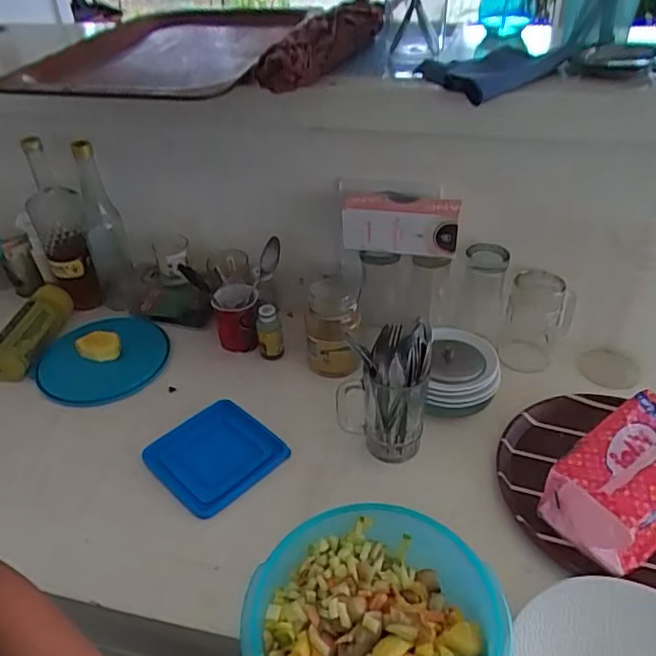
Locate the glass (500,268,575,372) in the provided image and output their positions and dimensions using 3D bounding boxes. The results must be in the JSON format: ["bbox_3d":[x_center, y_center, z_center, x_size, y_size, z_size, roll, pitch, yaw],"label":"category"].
[{"bbox_3d":[0.301,-0.012,0.841,0.087,0.154,0.076,13,41,20],"label":"glass"}]

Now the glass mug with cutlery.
[{"bbox_3d":[0.066,0.074,0.699,0.103,0.166,0.073,3,38,8],"label":"glass mug with cutlery"}]

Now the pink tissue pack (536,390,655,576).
[{"bbox_3d":[0.330,0.165,0.633,0.189,0.081,0.116,-28,44,-28],"label":"pink tissue pack"}]

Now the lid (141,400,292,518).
[{"bbox_3d":[-0.139,0.155,0.727,0.137,0.016,0.133,29,52,36],"label":"lid"}]

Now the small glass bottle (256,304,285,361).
[{"bbox_3d":[-0.085,0.014,0.856,0.035,0.093,0.033,-9,38,-7],"label":"small glass bottle"}]

